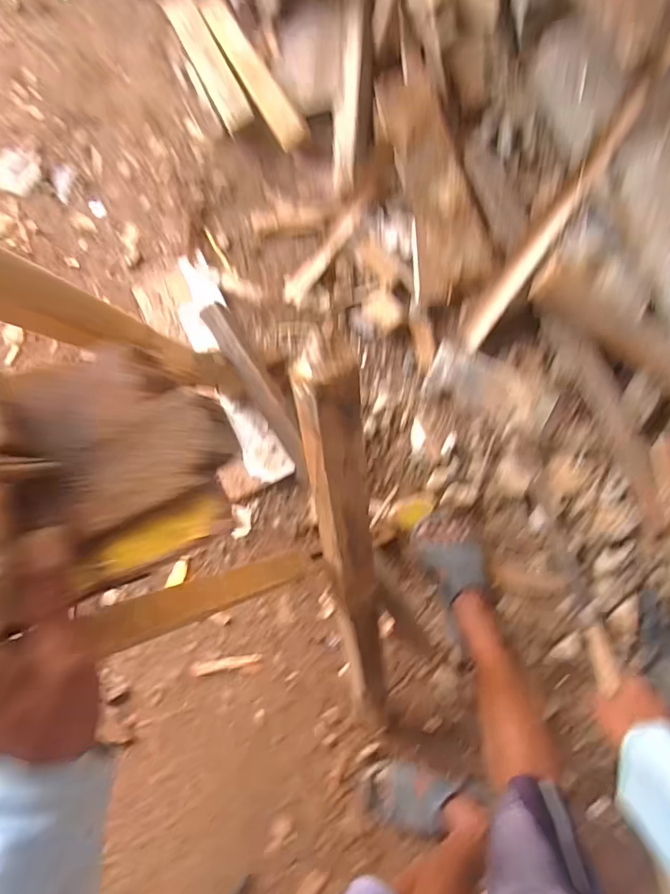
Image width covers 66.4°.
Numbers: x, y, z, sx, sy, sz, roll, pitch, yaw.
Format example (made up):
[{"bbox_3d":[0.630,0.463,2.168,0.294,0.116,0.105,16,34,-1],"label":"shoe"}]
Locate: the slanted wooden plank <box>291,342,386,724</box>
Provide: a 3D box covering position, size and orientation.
[{"bbox_3d":[0.031,0.196,0.687,0.064,0.049,0.733,-1,131,8],"label":"slanted wooden plank"}]

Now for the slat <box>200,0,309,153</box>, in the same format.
[{"bbox_3d":[-0.176,-0.767,1.030,0.056,0.021,0.365,-32,85,7],"label":"slat"}]

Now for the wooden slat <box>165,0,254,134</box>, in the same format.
[{"bbox_3d":[-0.261,-0.797,1.055,0.061,0.028,0.326,-27,85,7],"label":"wooden slat"}]

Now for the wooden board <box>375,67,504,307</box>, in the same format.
[{"bbox_3d":[0.195,-0.491,0.959,0.147,0.030,0.429,-13,94,5],"label":"wooden board"}]

